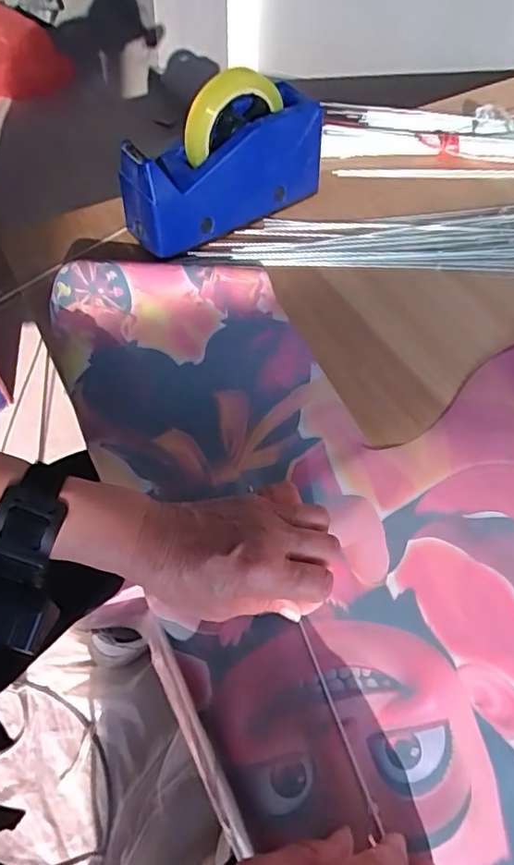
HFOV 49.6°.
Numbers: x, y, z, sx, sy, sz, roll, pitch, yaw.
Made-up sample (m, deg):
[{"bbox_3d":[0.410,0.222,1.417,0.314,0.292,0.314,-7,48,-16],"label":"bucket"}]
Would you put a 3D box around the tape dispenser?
[{"bbox_3d":[-0.034,-0.262,0.536,0.199,0.126,0.065,-29,61,-17],"label":"tape dispenser"}]

